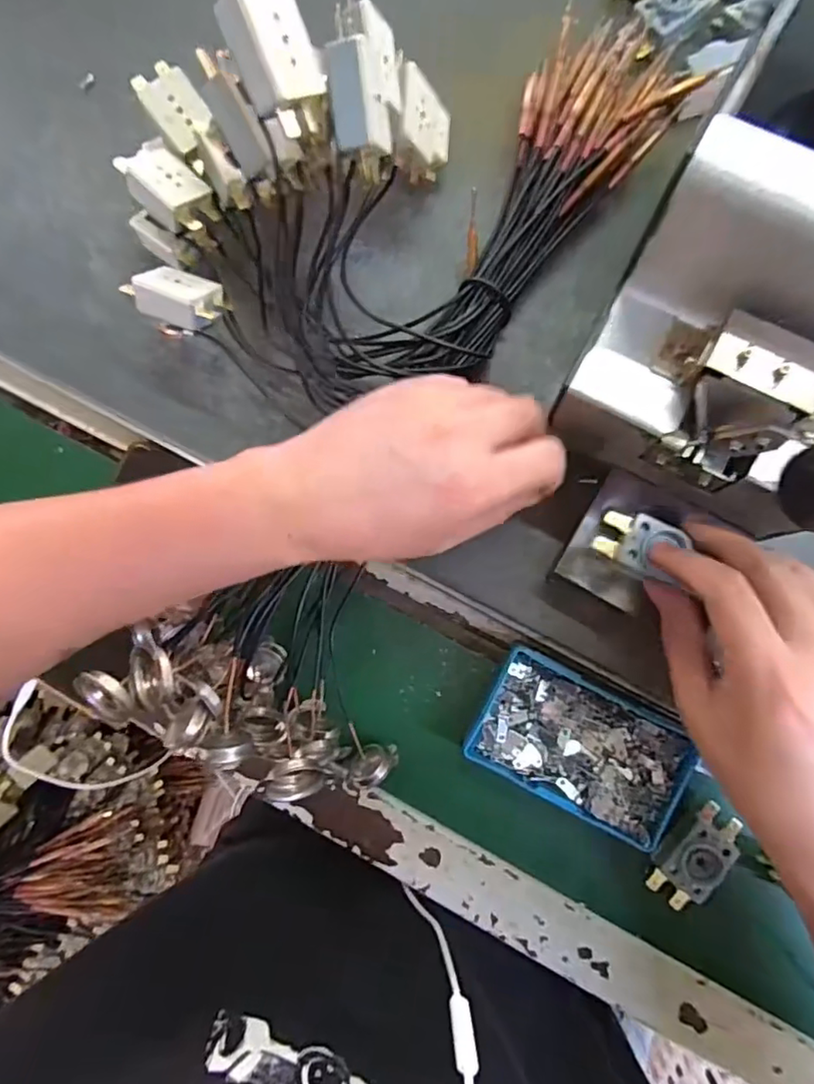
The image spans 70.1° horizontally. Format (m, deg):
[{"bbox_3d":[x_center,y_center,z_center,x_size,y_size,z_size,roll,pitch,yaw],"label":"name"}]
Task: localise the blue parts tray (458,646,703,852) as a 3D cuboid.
[{"bbox_3d":[0.098,0.115,0.331,0.114,0.020,0.069,26,88,7],"label":"blue parts tray"}]

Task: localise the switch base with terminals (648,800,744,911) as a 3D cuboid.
[{"bbox_3d":[0.161,0.175,0.321,0.030,0.012,0.059,39,90,7],"label":"switch base with terminals"}]

